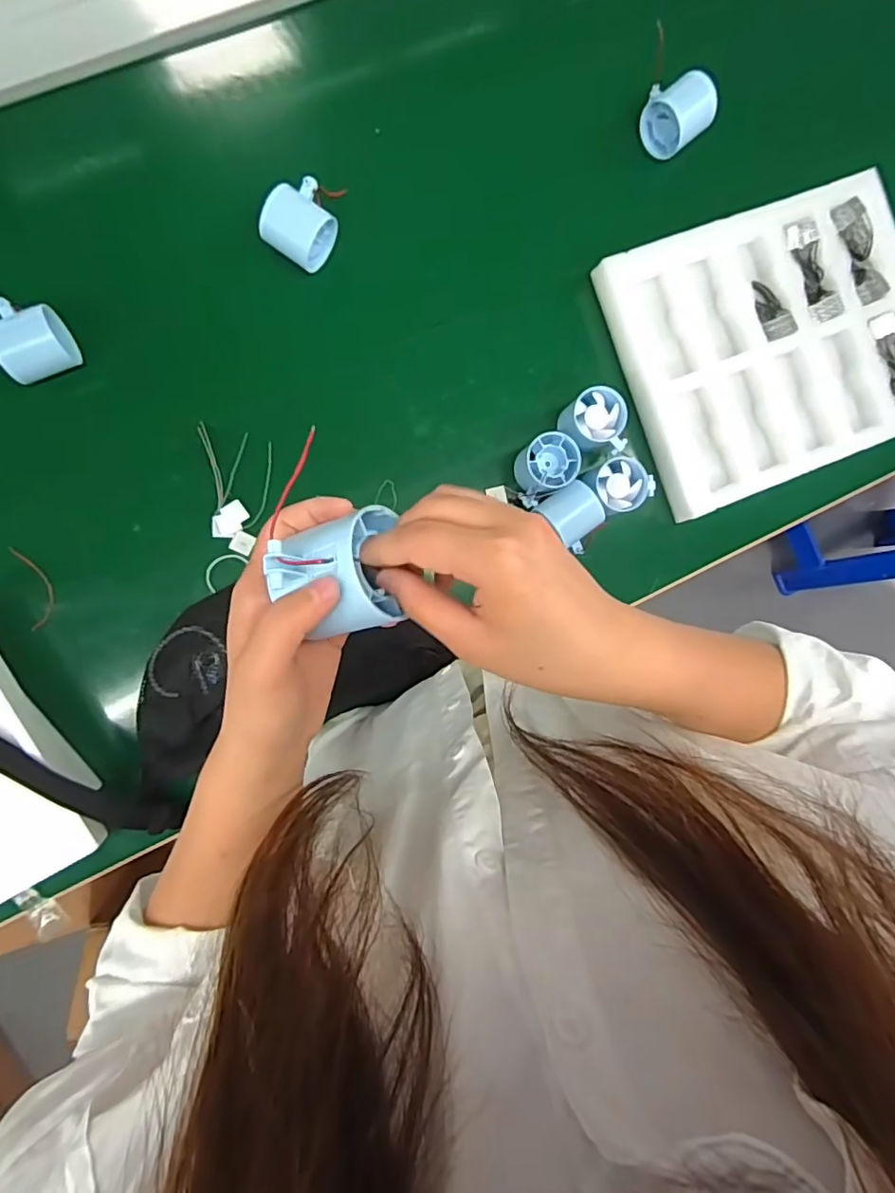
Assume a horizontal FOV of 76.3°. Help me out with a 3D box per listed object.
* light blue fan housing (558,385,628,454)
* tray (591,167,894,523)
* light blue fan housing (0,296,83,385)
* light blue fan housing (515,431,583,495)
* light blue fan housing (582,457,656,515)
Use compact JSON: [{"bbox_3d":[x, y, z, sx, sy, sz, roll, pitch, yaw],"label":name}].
[{"bbox_3d":[0.147,-0.175,0.584,0.059,0.046,0.064,-10,93,-7],"label":"light blue fan housing"},{"bbox_3d":[0.346,-0.270,0.612,0.315,0.039,0.275,-22,94,-6],"label":"tray"},{"bbox_3d":[-0.373,-0.233,0.511,0.054,0.042,0.070,-20,94,-6],"label":"light blue fan housing"},{"bbox_3d":[0.100,-0.134,0.577,0.053,0.048,0.053,0,92,-7],"label":"light blue fan housing"},{"bbox_3d":[0.173,-0.115,0.586,0.066,0.043,0.059,-31,95,-5],"label":"light blue fan housing"}]

